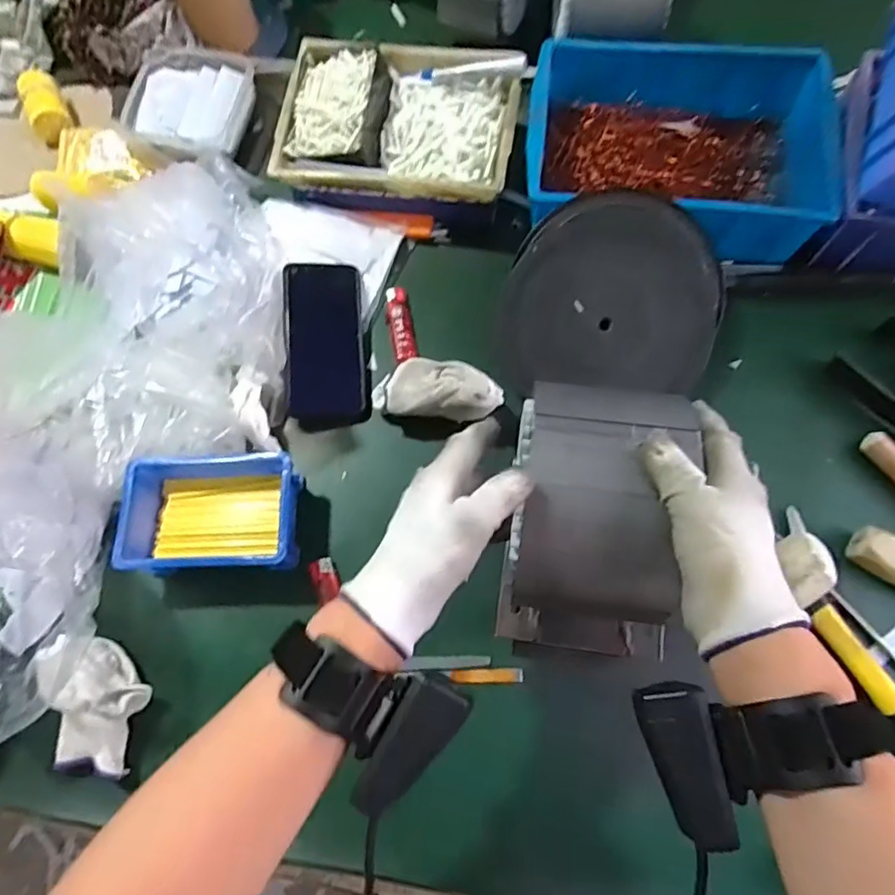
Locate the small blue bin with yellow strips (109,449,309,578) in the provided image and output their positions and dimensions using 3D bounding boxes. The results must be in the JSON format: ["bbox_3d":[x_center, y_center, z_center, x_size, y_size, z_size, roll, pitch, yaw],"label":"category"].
[{"bbox_3d":[-0.207,0.057,0.525,0.143,0.055,0.102,-2,71,1],"label":"small blue bin with yellow strips"}]

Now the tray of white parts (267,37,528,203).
[{"bbox_3d":[-0.050,-0.346,0.632,0.249,0.062,0.178,9,72,5],"label":"tray of white parts"}]

